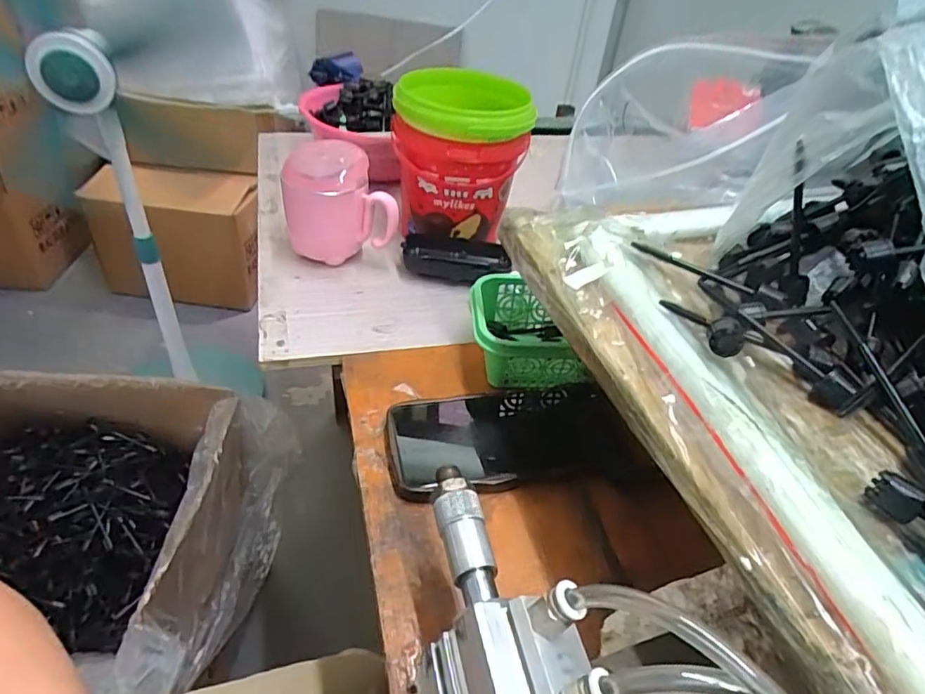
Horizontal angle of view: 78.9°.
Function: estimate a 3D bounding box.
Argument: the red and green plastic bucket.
[{"bbox_3d":[-0.003,-0.183,0.577,0.135,0.160,0.126,1,41,-8],"label":"red and green plastic bucket"}]

